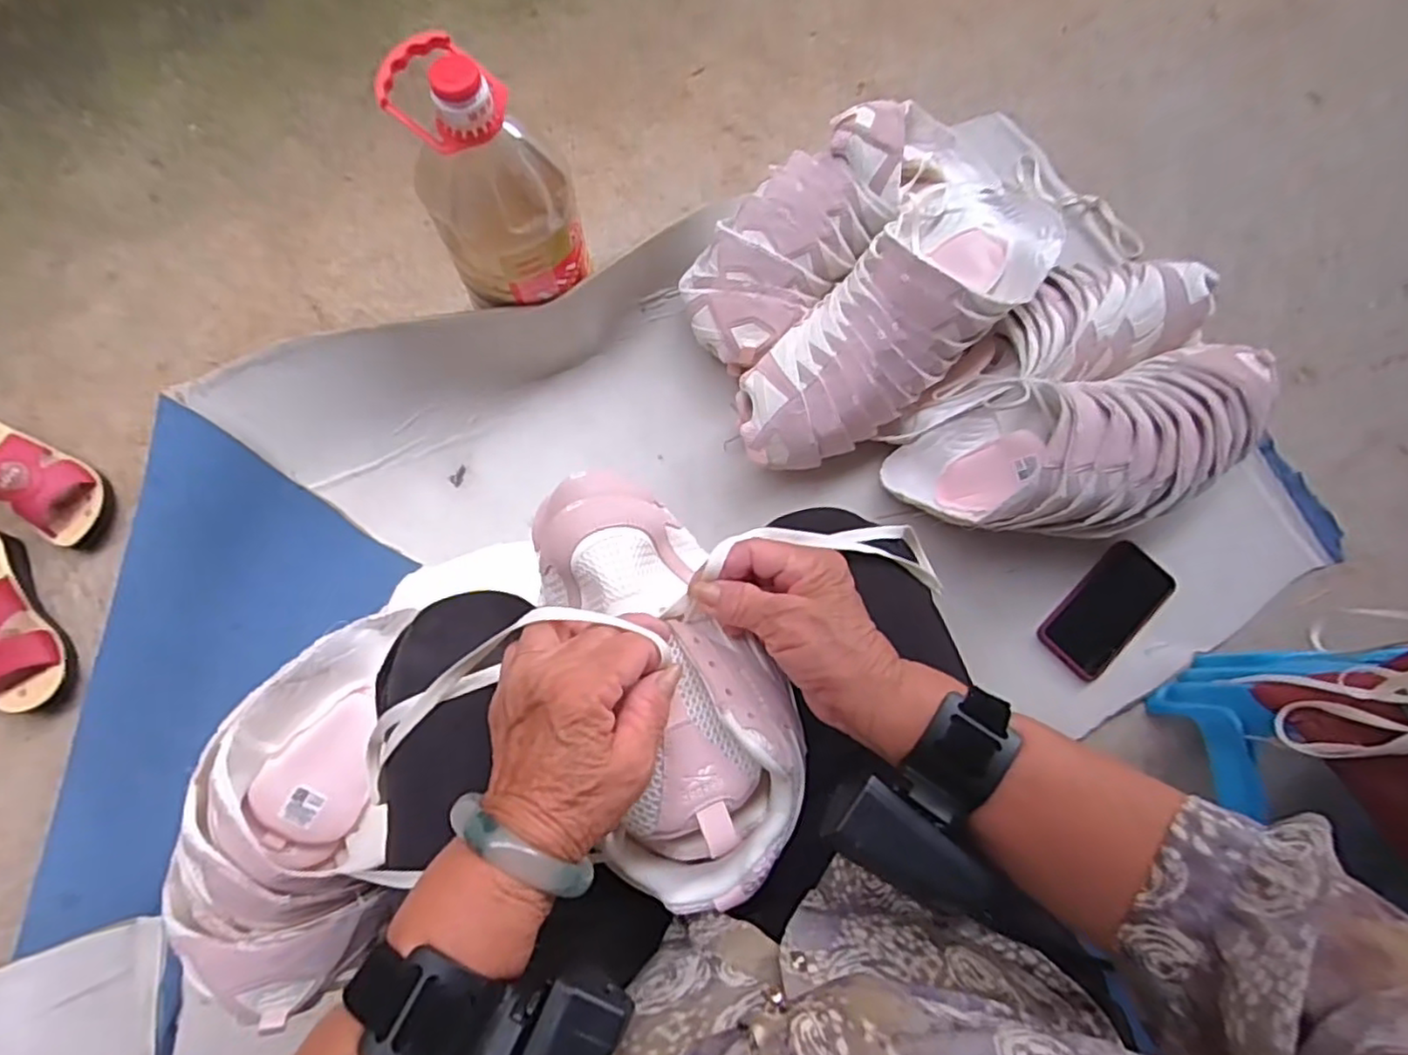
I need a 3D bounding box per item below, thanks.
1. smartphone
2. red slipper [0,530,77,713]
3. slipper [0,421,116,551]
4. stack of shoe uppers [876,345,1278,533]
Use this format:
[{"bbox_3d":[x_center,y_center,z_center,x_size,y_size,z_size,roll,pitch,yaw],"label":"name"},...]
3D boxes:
[{"bbox_3d":[0.475,0.094,0.780,0.166,0.013,0.088,-41,79,-11],"label":"smartphone"},{"bbox_3d":[-0.788,0.103,0.737,0.084,0.072,0.215,-37,78,-10],"label":"red slipper"},{"bbox_3d":[-0.806,-0.069,0.784,0.218,0.079,0.086,34,77,8],"label":"slipper"},{"bbox_3d":[0.420,-0.077,0.747,0.381,0.164,0.172,-16,79,-6],"label":"stack of shoe uppers"}]

